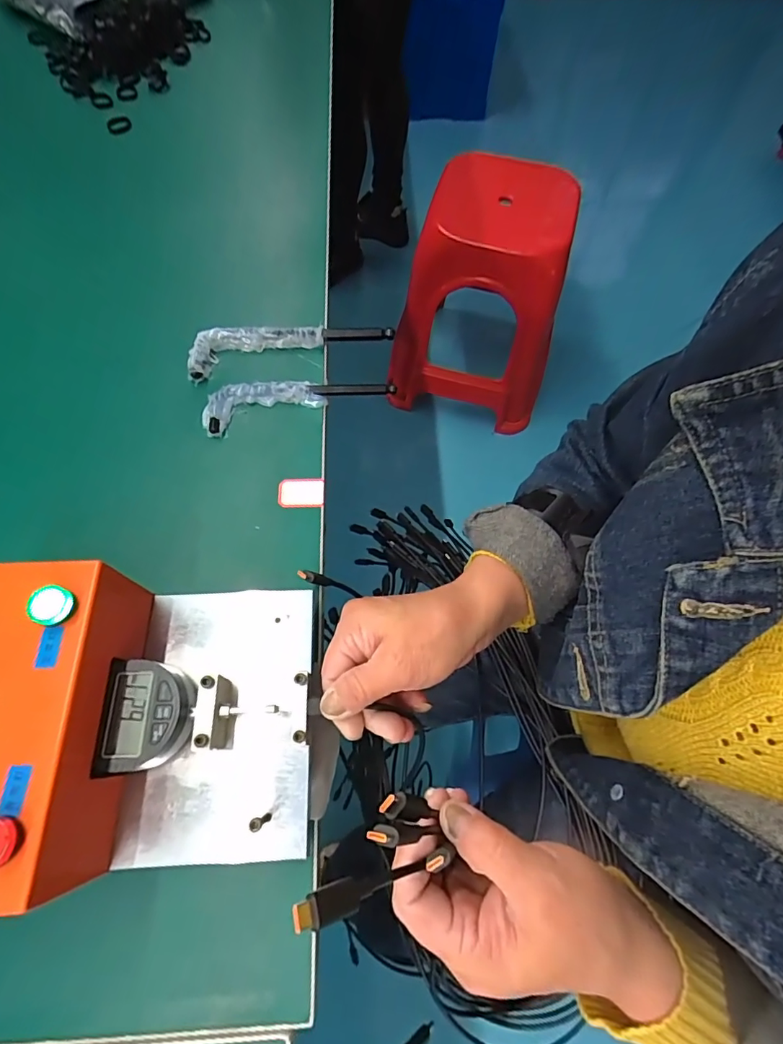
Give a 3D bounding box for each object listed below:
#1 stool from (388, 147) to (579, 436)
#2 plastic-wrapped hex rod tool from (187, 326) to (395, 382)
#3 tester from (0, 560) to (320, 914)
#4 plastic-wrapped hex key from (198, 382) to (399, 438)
[{"bbox_3d":[0.217,-0.499,1.103,0.376,0.503,0.260,17,67,5],"label":"stool"},{"bbox_3d":[-0.088,-0.156,0.422,0.177,0.023,0.043,-8,67,-6],"label":"plastic-wrapped hex rod tool"},{"bbox_3d":[-0.150,0.107,0.260,0.208,0.096,0.151,0,66,-3],"label":"tester"},{"bbox_3d":[-0.080,-0.107,0.401,0.156,0.014,0.038,-15,68,-9],"label":"plastic-wrapped hex key"}]

